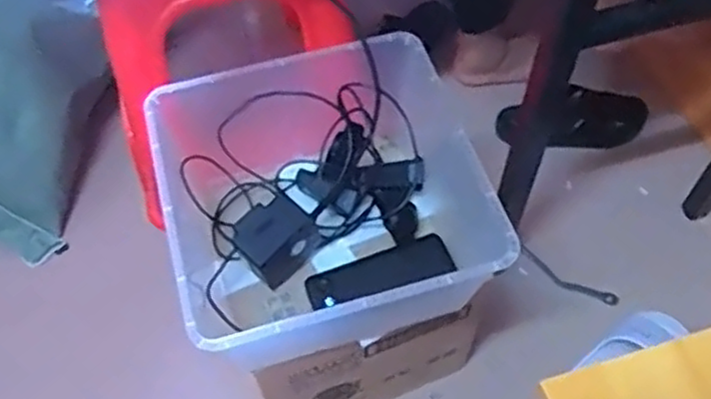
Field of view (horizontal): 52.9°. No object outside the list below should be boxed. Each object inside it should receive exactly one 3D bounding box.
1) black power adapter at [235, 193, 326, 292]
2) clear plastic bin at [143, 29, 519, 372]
[{"bbox_3d":[-0.083,0.041,0.757,0.059,0.077,0.082,36,66,22],"label":"black power adapter"},{"bbox_3d":[-0.044,0.010,0.750,0.320,0.149,0.299,-14,58,-7],"label":"clear plastic bin"}]

